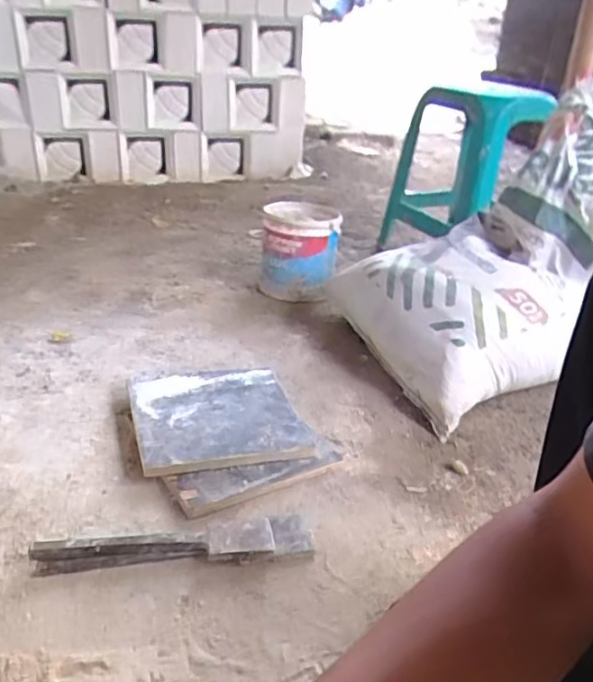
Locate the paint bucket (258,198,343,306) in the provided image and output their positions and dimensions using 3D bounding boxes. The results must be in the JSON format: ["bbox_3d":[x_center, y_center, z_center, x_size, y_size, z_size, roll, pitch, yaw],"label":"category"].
[{"bbox_3d":[0.008,-0.213,1.576,0.181,0.228,0.181,4,29,-2],"label":"paint bucket"}]

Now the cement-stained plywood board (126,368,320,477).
[{"bbox_3d":[-0.129,0.112,1.017,0.258,0.016,0.270,-1,28,-21],"label":"cement-stained plywood board"}]

